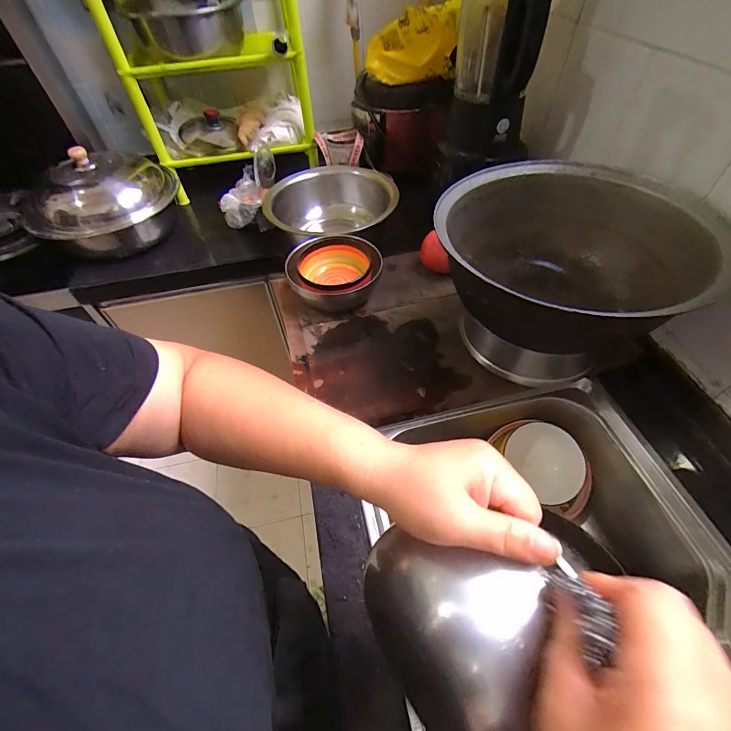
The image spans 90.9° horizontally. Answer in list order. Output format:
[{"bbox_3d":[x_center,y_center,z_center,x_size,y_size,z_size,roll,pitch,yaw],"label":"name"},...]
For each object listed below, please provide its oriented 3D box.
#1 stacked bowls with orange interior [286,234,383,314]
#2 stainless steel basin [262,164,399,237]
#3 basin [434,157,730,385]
[{"bbox_3d":[-0.058,-0.169,0.688,0.167,0.080,0.154,-2,52,2],"label":"stacked bowls with orange interior"},{"bbox_3d":[-0.081,-0.351,0.844,0.281,0.117,0.265,-2,52,2],"label":"stainless steel basin"},{"bbox_3d":[0.263,-0.160,0.526,0.321,0.134,0.321,6,52,8],"label":"basin"}]

